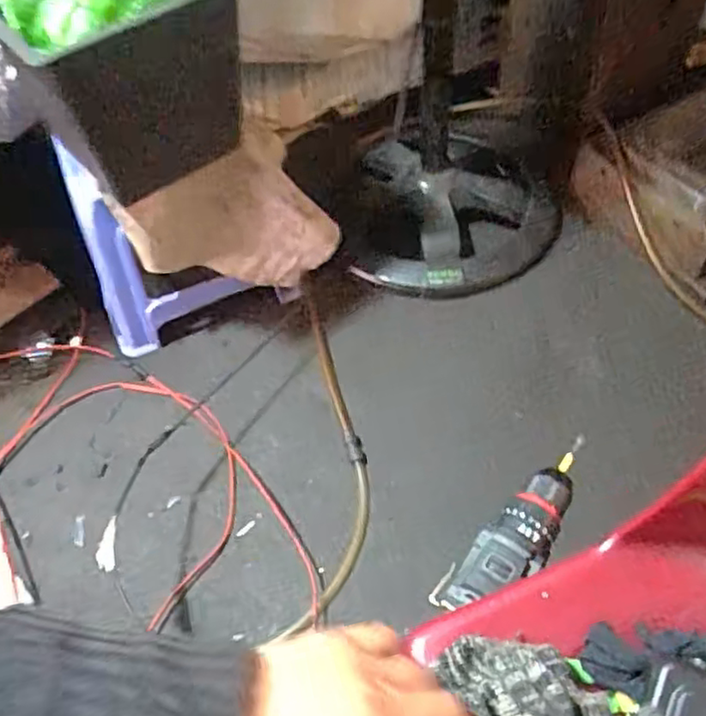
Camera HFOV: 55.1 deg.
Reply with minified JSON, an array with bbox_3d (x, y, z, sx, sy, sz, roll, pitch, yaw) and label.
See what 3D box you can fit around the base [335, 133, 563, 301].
[{"bbox_3d":[0.151,-0.257,1.074,0.345,0.099,0.338,-5,53,-2],"label":"base"}]

